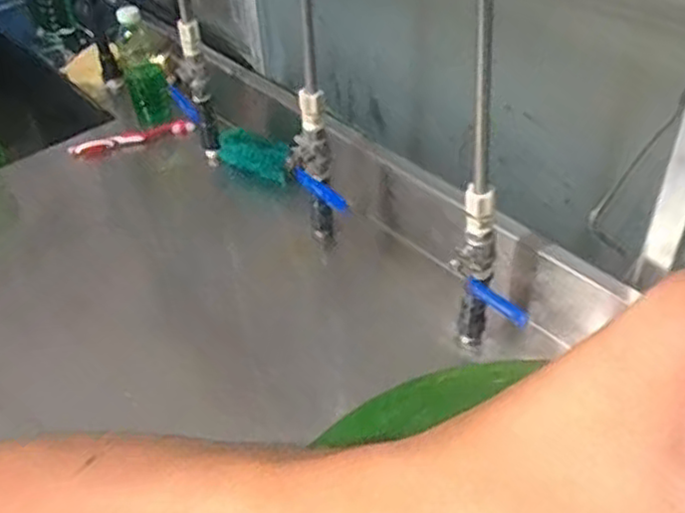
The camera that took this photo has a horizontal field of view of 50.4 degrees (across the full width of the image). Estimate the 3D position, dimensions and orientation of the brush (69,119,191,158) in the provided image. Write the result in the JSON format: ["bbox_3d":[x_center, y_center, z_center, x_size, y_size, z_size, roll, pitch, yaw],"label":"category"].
[{"bbox_3d":[-0.319,-0.178,1.108,0.181,0.032,0.023,-16,43,-15],"label":"brush"}]

